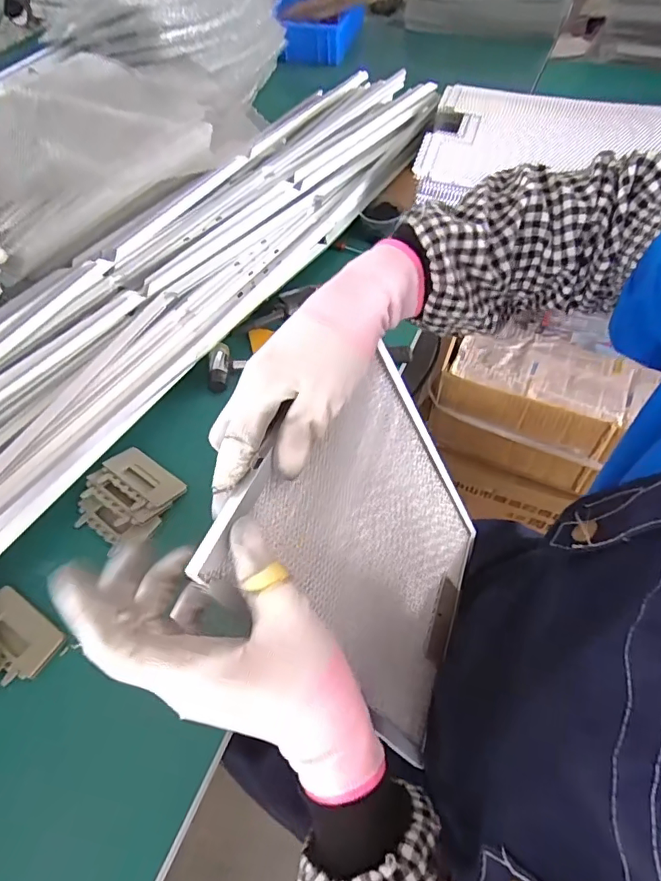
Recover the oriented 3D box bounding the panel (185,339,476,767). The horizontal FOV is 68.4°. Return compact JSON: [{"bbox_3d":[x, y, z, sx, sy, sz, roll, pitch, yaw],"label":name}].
[{"bbox_3d":[0.048,0.083,0.419,0.014,0.334,0.253,-2,47,34],"label":"panel"}]

